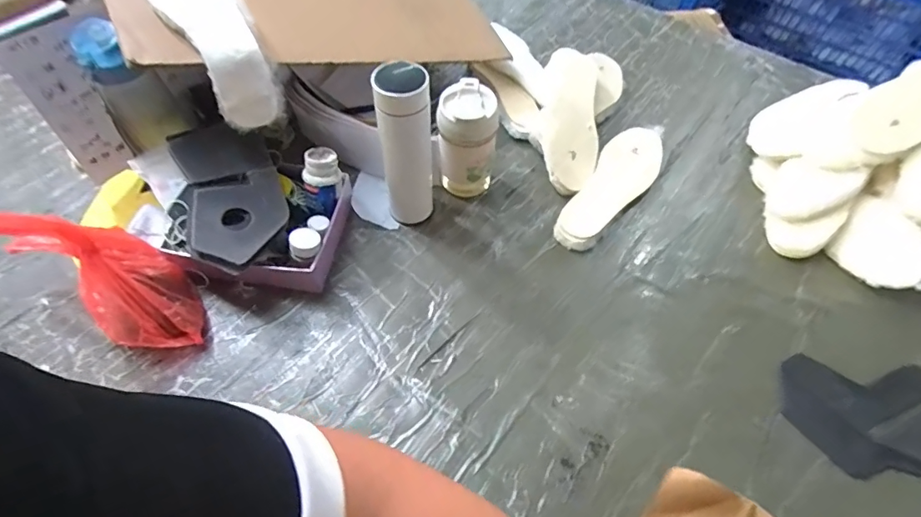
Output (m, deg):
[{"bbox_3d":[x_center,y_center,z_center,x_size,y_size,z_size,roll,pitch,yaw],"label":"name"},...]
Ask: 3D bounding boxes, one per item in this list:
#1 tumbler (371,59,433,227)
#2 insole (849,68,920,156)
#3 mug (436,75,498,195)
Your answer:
[{"bbox_3d":[-0.071,-0.142,0.636,0.062,0.234,0.065,1,56,-1],"label":"tumbler"},{"bbox_3d":[0.638,-0.224,0.654,0.231,0.023,0.090,-35,63,-4],"label":"insole"},{"bbox_3d":[0.008,-0.161,0.689,0.078,0.169,0.080,13,57,7],"label":"mug"}]

